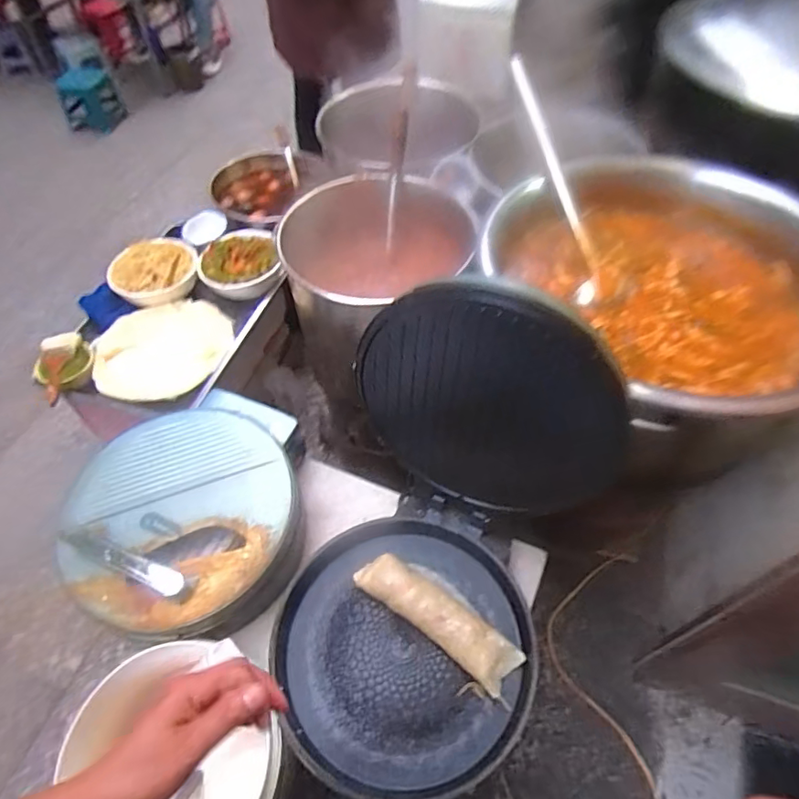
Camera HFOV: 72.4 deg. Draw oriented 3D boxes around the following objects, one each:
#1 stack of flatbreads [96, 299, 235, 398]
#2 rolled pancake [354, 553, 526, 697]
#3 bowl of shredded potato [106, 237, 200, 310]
[{"bbox_3d":[-0.501,-0.108,1.165,0.281,0.036,0.269,-13,55,-9],"label":"stack of flatbreads"},{"bbox_3d":[0.051,0.291,0.743,0.244,0.040,0.073,31,60,21],"label":"rolled pancake"},{"bbox_3d":[-0.565,-0.304,1.258,0.197,0.077,0.166,-15,55,-10],"label":"bowl of shredded potato"}]

